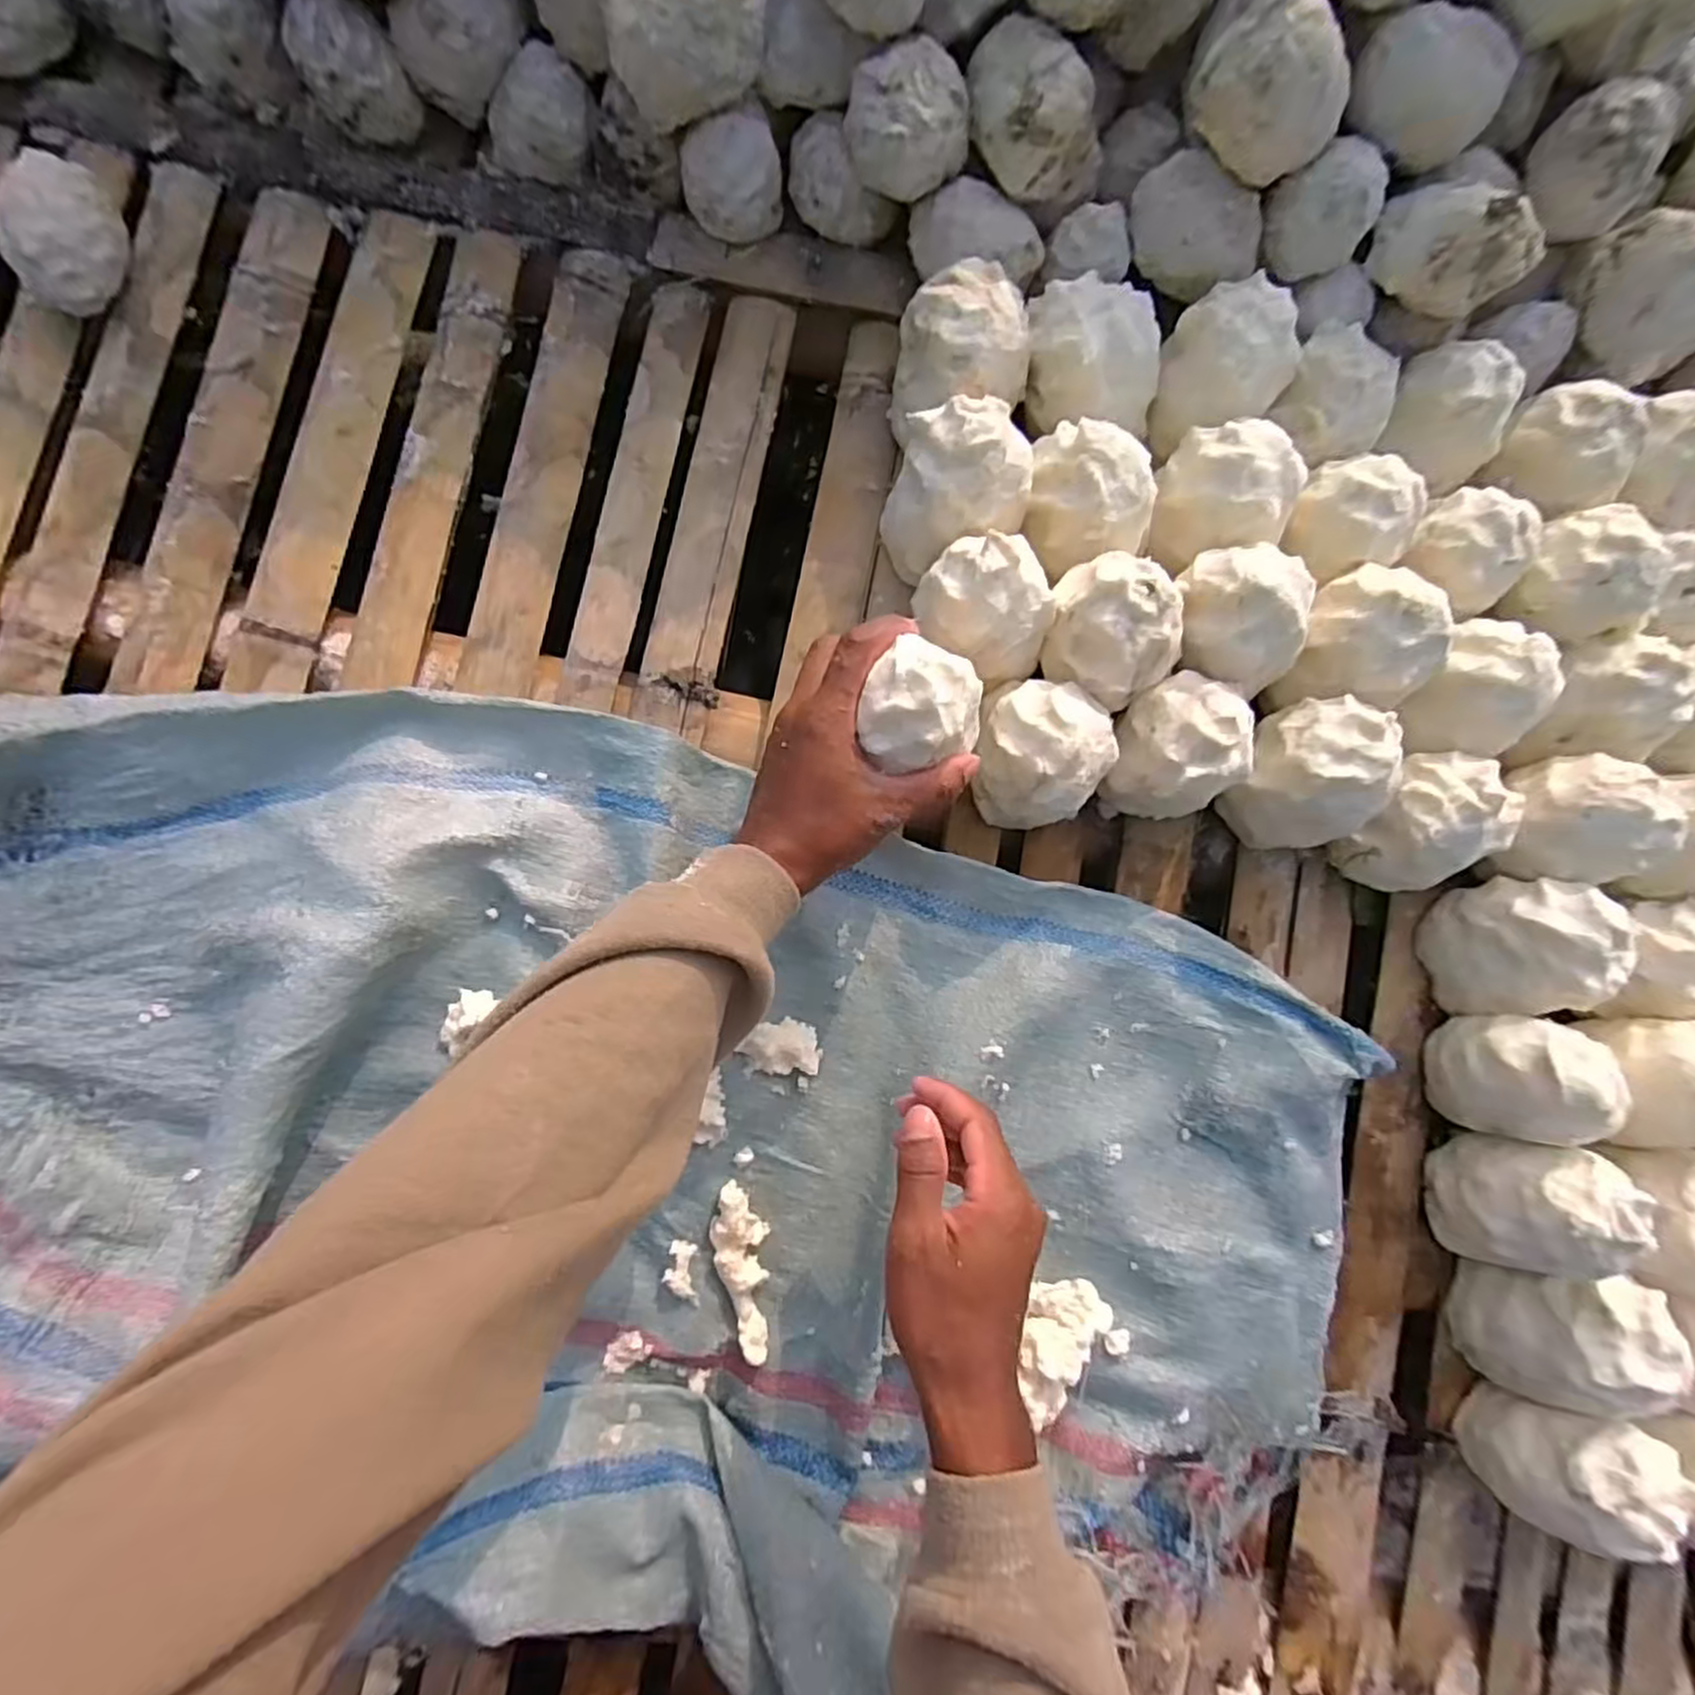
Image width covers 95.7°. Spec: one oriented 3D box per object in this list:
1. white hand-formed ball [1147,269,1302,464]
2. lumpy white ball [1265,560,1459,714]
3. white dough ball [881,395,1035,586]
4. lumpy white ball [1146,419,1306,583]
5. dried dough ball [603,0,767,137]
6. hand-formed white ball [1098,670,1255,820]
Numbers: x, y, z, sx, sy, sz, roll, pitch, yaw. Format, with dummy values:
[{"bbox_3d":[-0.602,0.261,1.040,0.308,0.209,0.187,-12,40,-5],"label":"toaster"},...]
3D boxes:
[{"bbox_3d":[0.244,-0.310,0.500,0.069,0.069,0.072,1,84,-6],"label":"white hand-formed ball"},{"bbox_3d":[0.328,-0.133,0.487,0.069,0.077,0.082,8,83,-5],"label":"lumpy white ball"},{"bbox_3d":[0.070,-0.227,0.496,0.089,0.103,0.082,-18,86,-7],"label":"white dough ball"},{"bbox_3d":[0.241,-0.225,0.489,0.073,0.063,0.075,1,84,-6],"label":"lumpy white ball"},{"bbox_3d":[-0.091,-0.460,0.436,0.086,0.060,0.056,-6,85,-6],"label":"dried dough ball"},{"bbox_3d":[0.211,-0.063,0.486,0.072,0.074,0.085,8,83,-5],"label":"hand-formed white ball"}]

